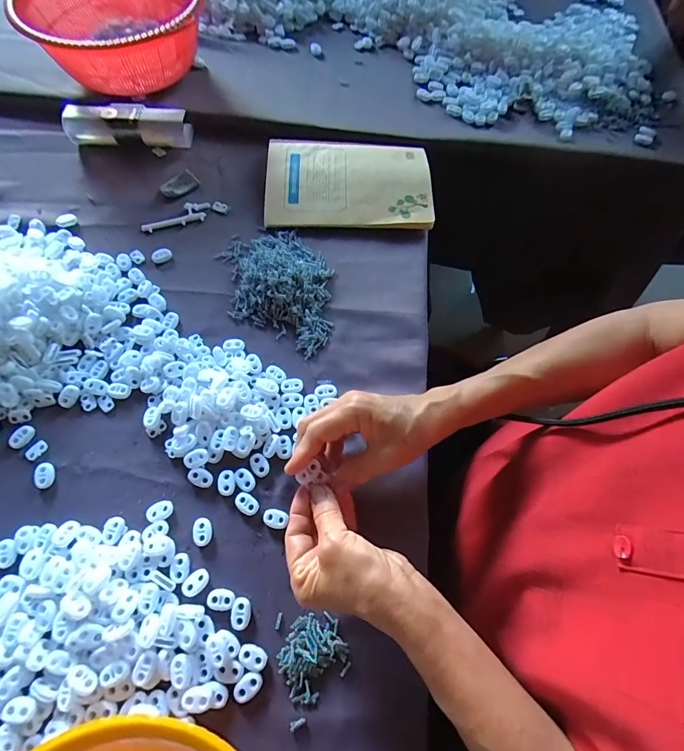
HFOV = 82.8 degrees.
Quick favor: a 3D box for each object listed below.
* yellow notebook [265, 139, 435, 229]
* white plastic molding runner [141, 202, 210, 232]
[{"bbox_3d":[0.008,-0.244,0.490,0.202,0.020,0.132,1,67,-1],"label":"yellow notebook"},{"bbox_3d":[-0.203,-0.195,0.475,0.084,0.006,0.029,-22,69,-10],"label":"white plastic molding runner"}]

